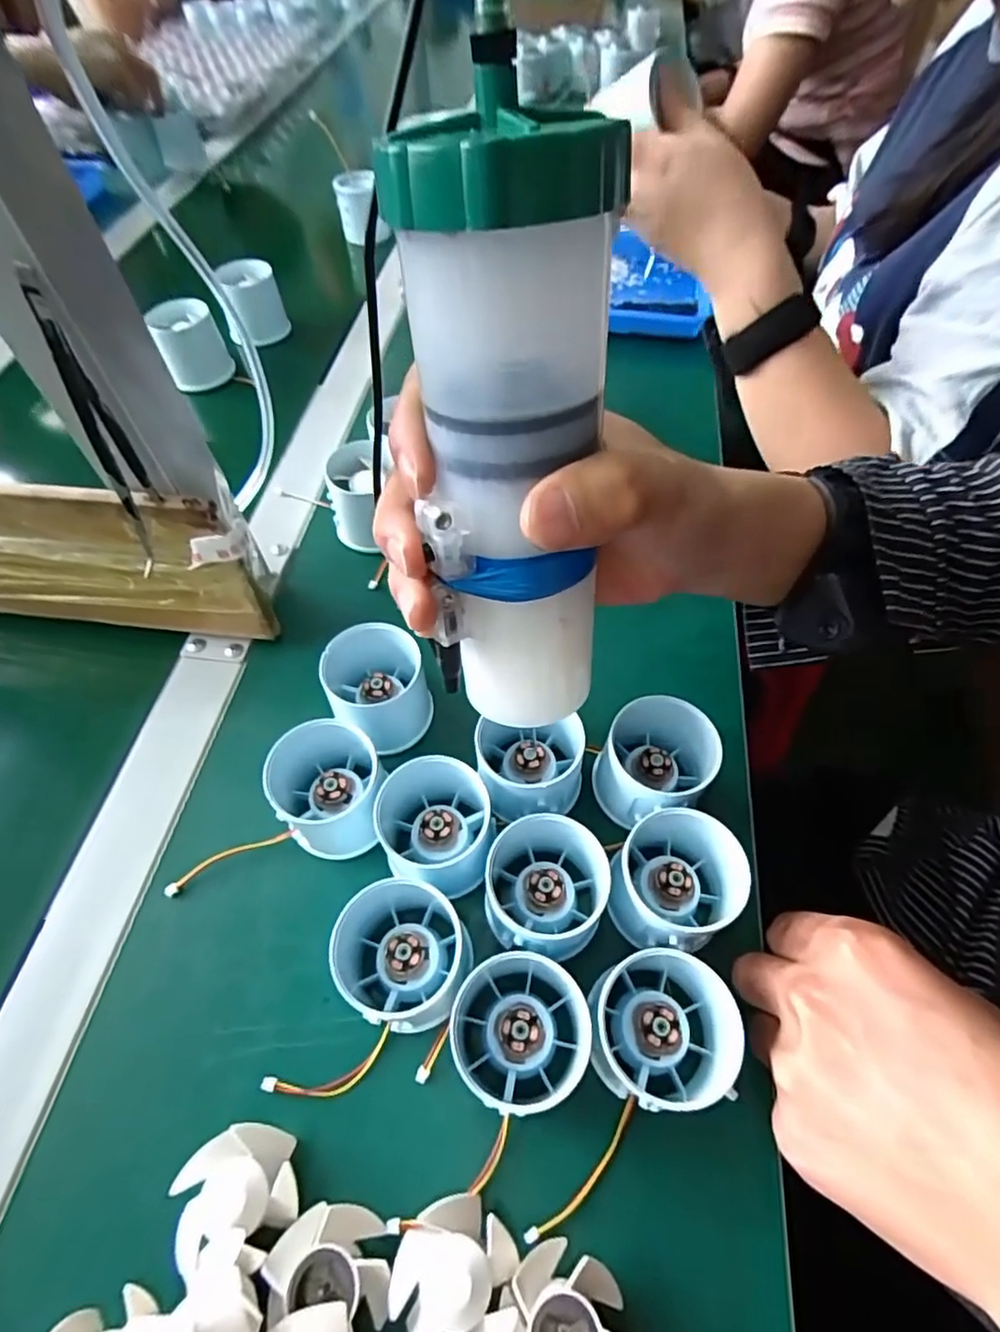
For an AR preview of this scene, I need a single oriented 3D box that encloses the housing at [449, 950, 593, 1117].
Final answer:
[{"bbox_3d":[0.007,0.143,0.246,0.054,0.048,0.056,-1,56,1],"label":"housing"}]

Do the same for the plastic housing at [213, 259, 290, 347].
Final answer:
[{"bbox_3d":[-0.223,-0.327,0.555,0.047,0.056,0.056,-13,57,-6],"label":"plastic housing"}]

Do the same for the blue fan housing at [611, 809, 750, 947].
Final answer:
[{"bbox_3d":[0.076,0.094,0.275,0.055,0.045,0.056,-1,56,1],"label":"blue fan housing"}]

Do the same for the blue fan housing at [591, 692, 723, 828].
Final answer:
[{"bbox_3d":[0.077,0.045,0.305,0.053,0.050,0.055,3,57,4],"label":"blue fan housing"}]

